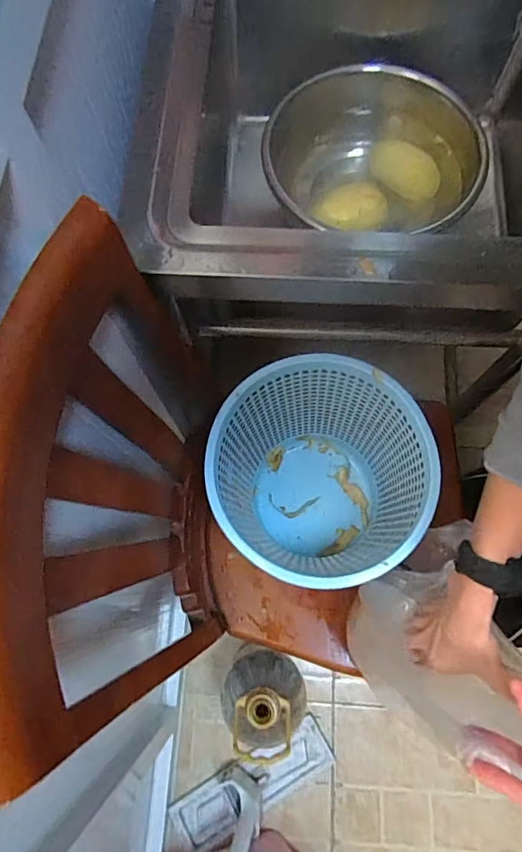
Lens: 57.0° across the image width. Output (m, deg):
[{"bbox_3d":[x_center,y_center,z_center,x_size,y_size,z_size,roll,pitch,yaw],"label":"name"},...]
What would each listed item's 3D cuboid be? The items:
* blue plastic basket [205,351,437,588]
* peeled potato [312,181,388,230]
[{"bbox_3d":[0.065,0.065,0.659,0.250,0.254,0.252,0,72,1],"label":"blue plastic basket"},{"bbox_3d":[0.133,-0.323,0.725,0.114,0.048,0.064,-16,72,-4],"label":"peeled potato"}]

